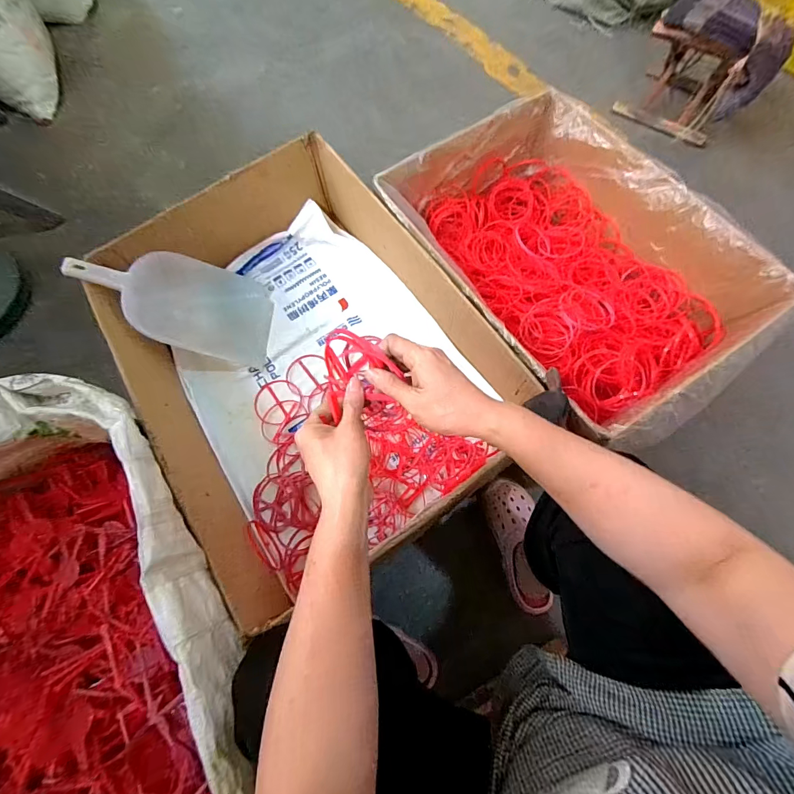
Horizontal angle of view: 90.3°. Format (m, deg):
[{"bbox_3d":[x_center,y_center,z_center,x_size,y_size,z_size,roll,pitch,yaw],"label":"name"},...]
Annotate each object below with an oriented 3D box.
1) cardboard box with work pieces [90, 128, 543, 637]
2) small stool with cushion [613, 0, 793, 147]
[{"bbox_3d":[-0.165,-0.077,0.685,0.491,0.204,0.650,-32,71,-12],"label":"cardboard box with work pieces"},{"bbox_3d":[0.887,-0.948,1.133,0.329,0.233,0.231,36,72,13],"label":"small stool with cushion"}]

